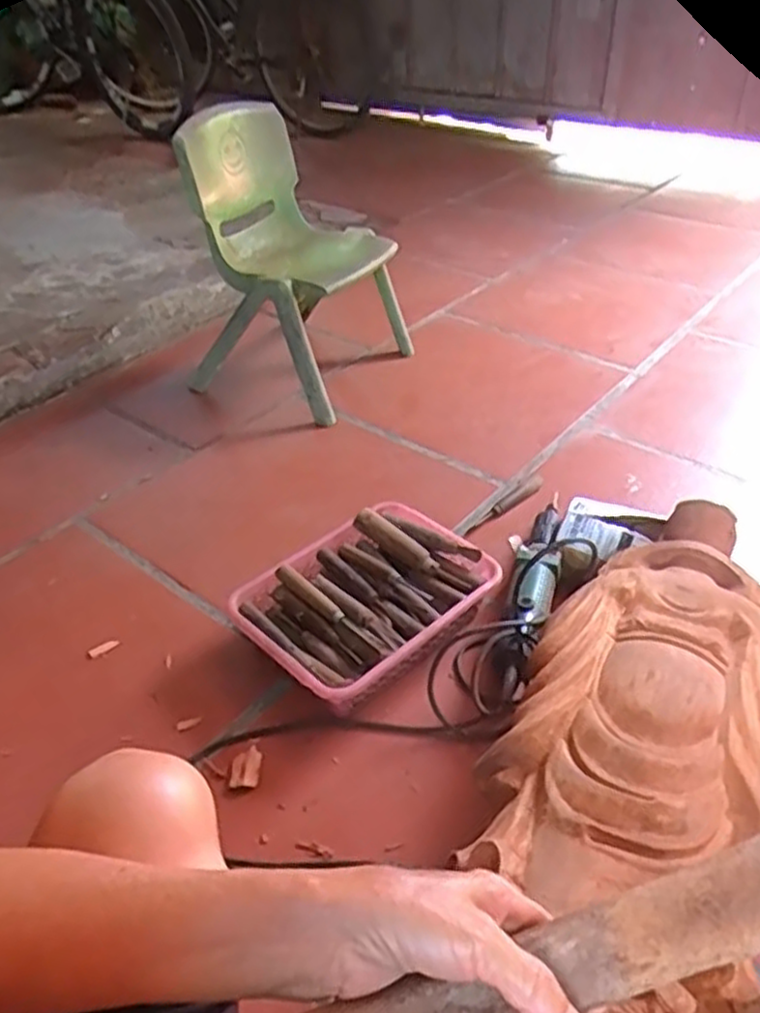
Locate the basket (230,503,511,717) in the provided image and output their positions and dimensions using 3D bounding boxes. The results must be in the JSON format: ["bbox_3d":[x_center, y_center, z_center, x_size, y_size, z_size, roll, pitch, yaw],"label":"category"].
[{"bbox_3d":[-0.017,0.132,1.005,0.315,0.089,0.234,-28,46,-30],"label":"basket"}]

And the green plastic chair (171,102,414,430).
[{"bbox_3d":[-0.169,-0.470,1.435,0.310,0.471,0.384,16,41,20],"label":"green plastic chair"}]

